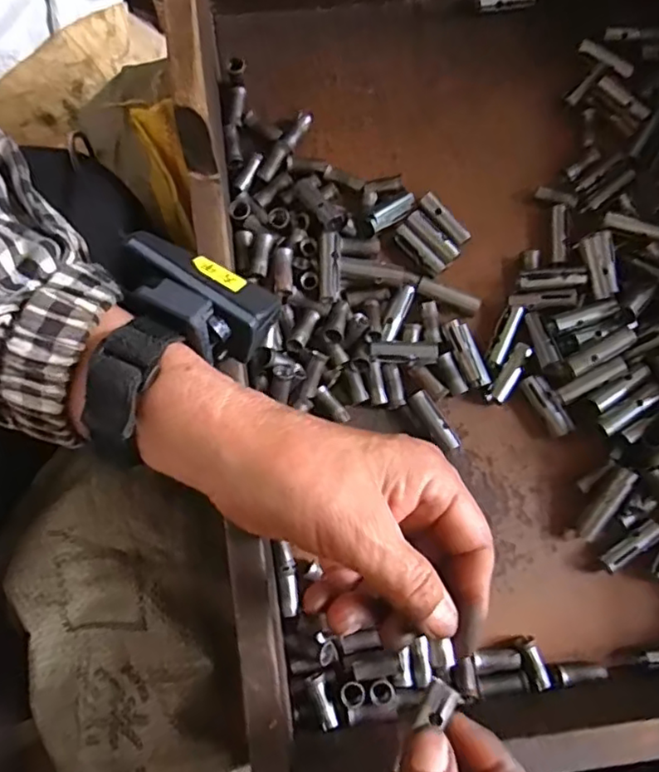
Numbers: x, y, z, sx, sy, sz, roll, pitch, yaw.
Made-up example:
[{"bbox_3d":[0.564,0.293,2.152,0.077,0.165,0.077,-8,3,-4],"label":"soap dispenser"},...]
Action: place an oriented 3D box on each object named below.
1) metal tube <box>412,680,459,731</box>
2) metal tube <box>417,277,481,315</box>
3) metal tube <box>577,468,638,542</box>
[{"bbox_3d":[0.042,0.125,0.232,0.011,0.007,0.018,35,79,8],"label":"metal tube"},{"bbox_3d":[0.069,-0.051,0.347,0.037,0.008,0.008,22,77,5],"label":"metal tube"},{"bbox_3d":[0.148,0.063,0.322,0.010,0.009,0.043,35,93,8],"label":"metal tube"}]

